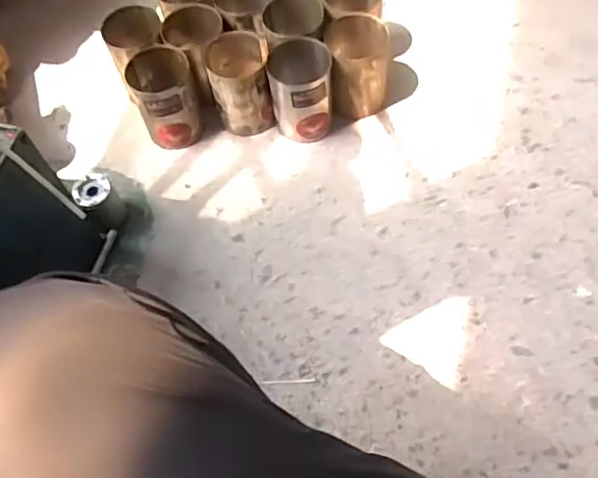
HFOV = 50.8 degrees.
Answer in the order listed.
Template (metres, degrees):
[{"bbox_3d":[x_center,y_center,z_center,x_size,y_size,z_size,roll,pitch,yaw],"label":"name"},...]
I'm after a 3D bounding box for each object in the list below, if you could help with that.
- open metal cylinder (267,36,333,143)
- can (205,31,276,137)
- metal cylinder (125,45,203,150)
[{"bbox_3d":[0.006,-0.216,0.932,0.093,0.126,0.087,-5,62,1],"label":"open metal cylinder"},{"bbox_3d":[-0.086,-0.233,0.950,0.097,0.121,0.103,-12,62,-2],"label":"can"},{"bbox_3d":[-0.197,-0.209,0.945,0.091,0.121,0.092,-19,62,-6],"label":"metal cylinder"}]

